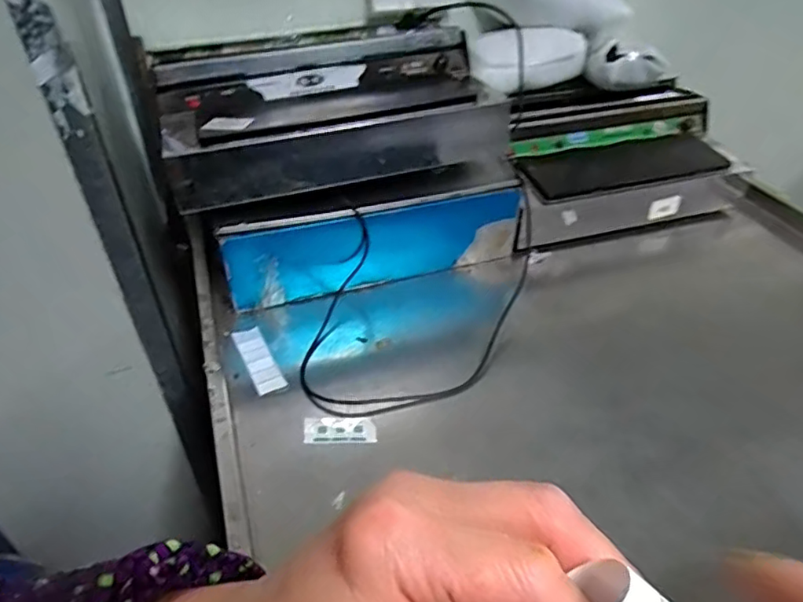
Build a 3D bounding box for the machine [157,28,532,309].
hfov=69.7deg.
[{"bbox_3d":[-0.093,-0.225,0.950,0.517,0.310,0.261,-12,42,-14],"label":"machine"}]

